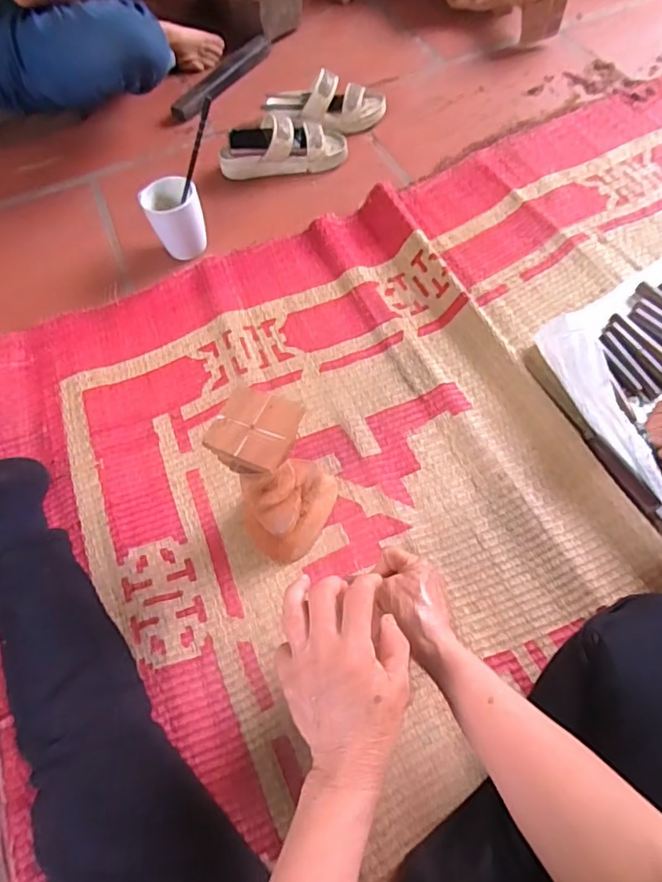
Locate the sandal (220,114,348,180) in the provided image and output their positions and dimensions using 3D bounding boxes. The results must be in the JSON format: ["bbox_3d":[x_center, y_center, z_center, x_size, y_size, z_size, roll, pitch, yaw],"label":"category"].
[{"bbox_3d":[-0.087,-0.529,0.987,0.226,0.072,0.073,-6,61,1],"label":"sandal"}]

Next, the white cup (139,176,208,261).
[{"bbox_3d":[-0.245,-0.355,0.887,0.082,0.105,0.075,-2,61,3],"label":"white cup"}]

